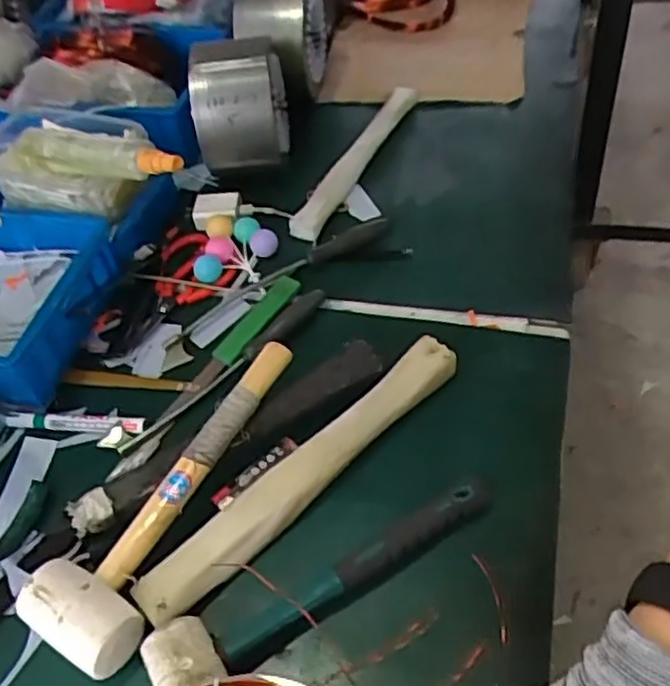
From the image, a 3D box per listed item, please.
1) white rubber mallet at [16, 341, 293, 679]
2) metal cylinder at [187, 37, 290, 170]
[{"bbox_3d":[-0.138,0.118,0.594,0.089,0.060,0.290,18,56,22],"label":"white rubber mallet"},{"bbox_3d":[-0.110,-0.279,0.813,0.105,0.120,0.118,-8,51,-1],"label":"metal cylinder"}]

